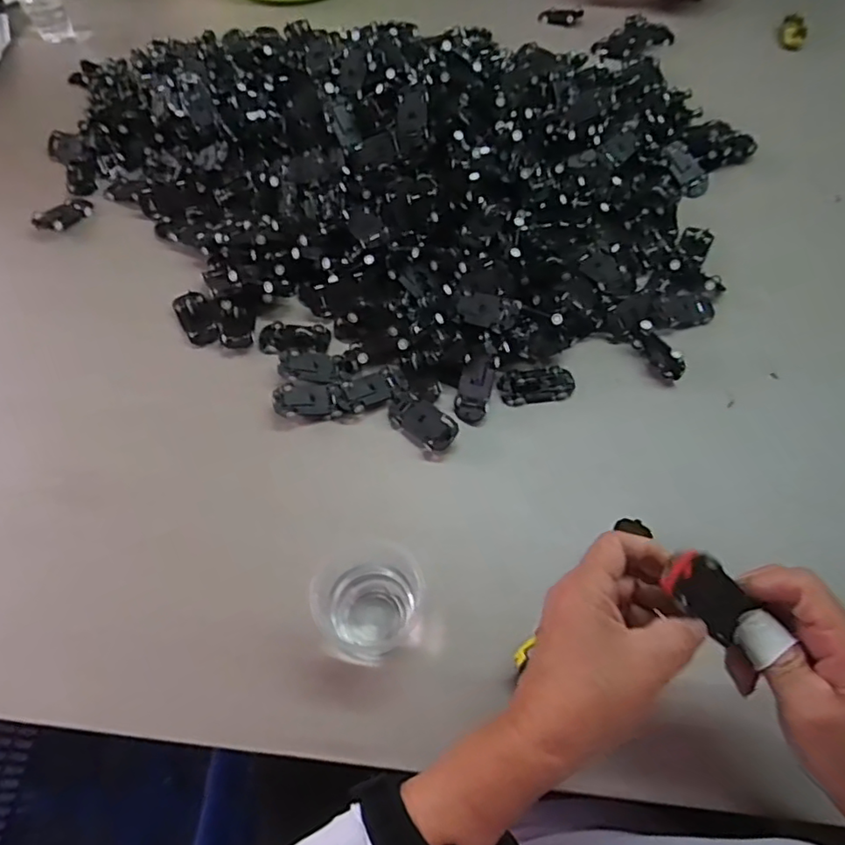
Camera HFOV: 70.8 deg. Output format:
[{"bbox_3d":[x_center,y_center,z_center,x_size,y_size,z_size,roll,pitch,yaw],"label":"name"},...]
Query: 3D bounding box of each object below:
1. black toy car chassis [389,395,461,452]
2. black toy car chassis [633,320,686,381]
[{"bbox_3d":[-0.001,-0.001,0.507,0.065,0.017,0.032,36,68,15],"label":"black toy car chassis"},{"bbox_3d":[0.219,-0.066,0.552,0.013,0.041,0.059,-23,62,-15],"label":"black toy car chassis"}]

